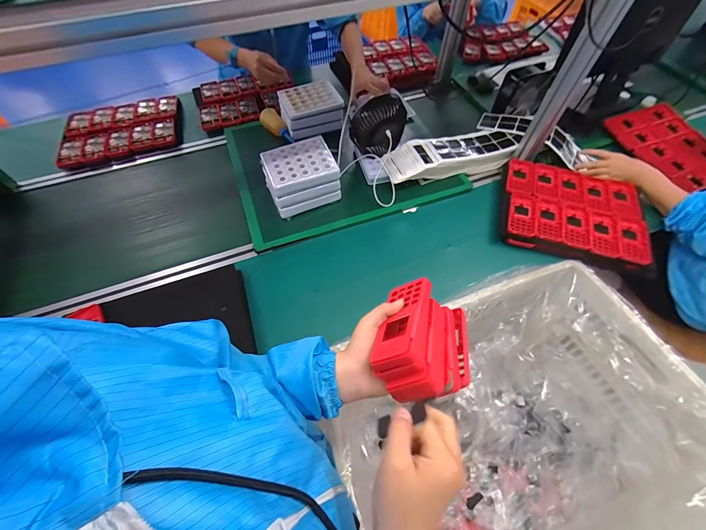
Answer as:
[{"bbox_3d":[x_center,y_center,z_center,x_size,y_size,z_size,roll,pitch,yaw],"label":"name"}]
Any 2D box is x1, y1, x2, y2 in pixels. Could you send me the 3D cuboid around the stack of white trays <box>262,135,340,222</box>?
[{"bbox_3d":[-0.132,-0.220,0.775,0.169,0.113,0.128,-23,62,-14],"label":"stack of white trays"}]

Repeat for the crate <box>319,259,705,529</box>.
[{"bbox_3d":[0.314,0.318,0.647,0.620,0.348,0.470,-20,61,-12],"label":"crate"}]

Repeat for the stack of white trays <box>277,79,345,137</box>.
[{"bbox_3d":[-0.127,-0.471,0.927,0.177,0.089,0.137,-16,60,-10],"label":"stack of white trays"}]

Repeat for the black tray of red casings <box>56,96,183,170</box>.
[{"bbox_3d":[-0.706,-0.412,0.944,0.351,0.038,0.244,-23,62,-14],"label":"black tray of red casings"}]

